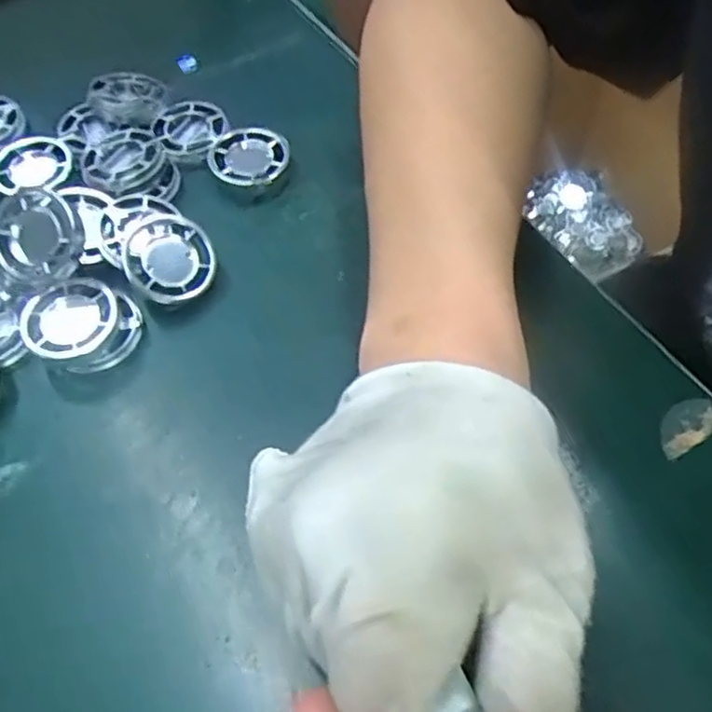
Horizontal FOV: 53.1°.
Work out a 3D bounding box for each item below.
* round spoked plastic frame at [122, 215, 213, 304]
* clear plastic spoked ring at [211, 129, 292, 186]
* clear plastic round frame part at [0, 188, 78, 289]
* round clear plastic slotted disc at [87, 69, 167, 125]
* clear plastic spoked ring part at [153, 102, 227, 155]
[{"bbox_3d":[-0.082,-0.042,0.311,0.036,0.011,0.040,-21,79,-19],"label":"round spoked plastic frame"},{"bbox_3d":[-0.052,-0.097,0.349,0.038,0.009,0.033,-22,61,-9],"label":"clear plastic spoked ring"},{"bbox_3d":[-0.136,-0.049,0.295,0.037,0.011,0.039,0,94,5],"label":"clear plastic round frame part"},{"bbox_3d":[-0.116,-0.135,0.367,0.038,0.009,0.038,-1,60,2],"label":"round clear plastic slotted disc"},{"bbox_3d":[-0.084,-0.116,0.362,0.036,0.006,0.036,-1,60,2],"label":"clear plastic spoked ring part"}]

